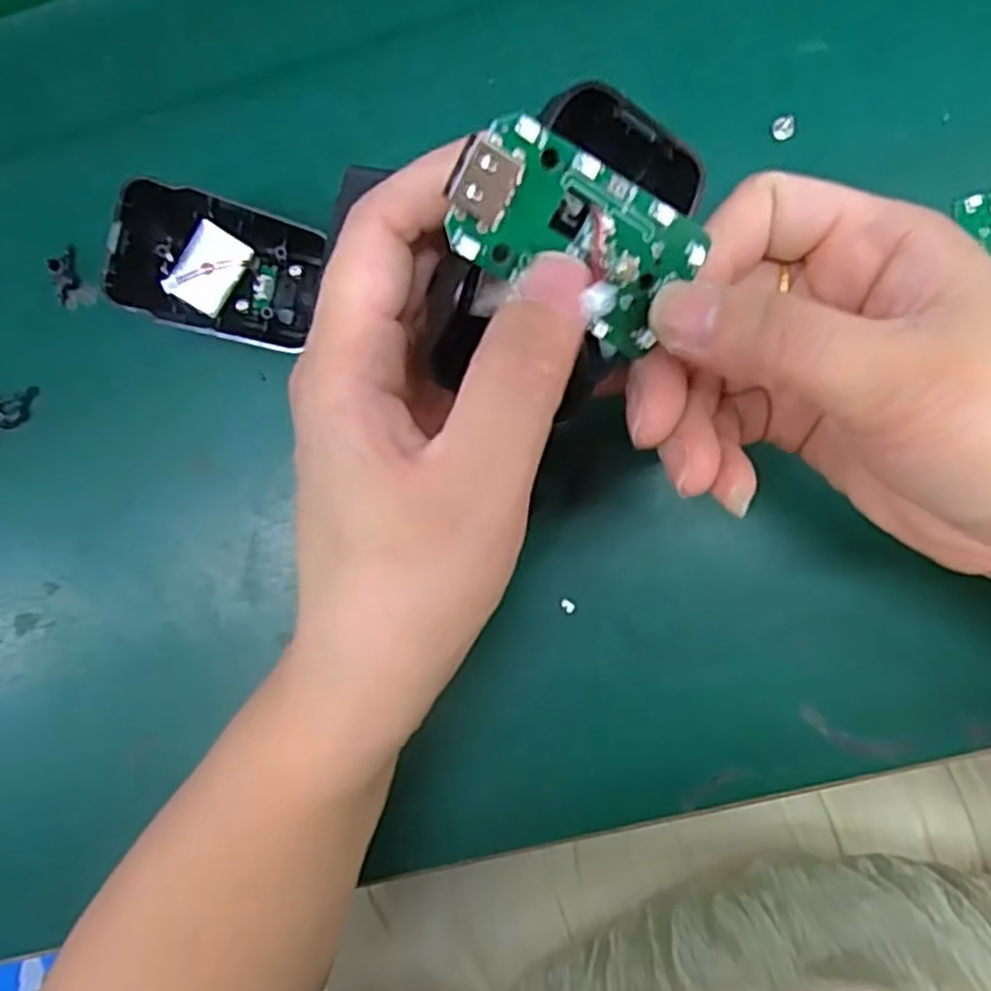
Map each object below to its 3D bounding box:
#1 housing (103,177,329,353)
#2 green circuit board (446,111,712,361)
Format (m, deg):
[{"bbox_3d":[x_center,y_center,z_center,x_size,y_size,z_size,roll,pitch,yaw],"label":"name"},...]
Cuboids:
[{"bbox_3d":[-0.094,-0.077,0.263,0.067,0.010,0.044,10,96,-28],"label":"housing"},{"bbox_3d":[0.018,-0.055,0.164,0.061,0.004,0.032,19,110,-33],"label":"green circuit board"}]

